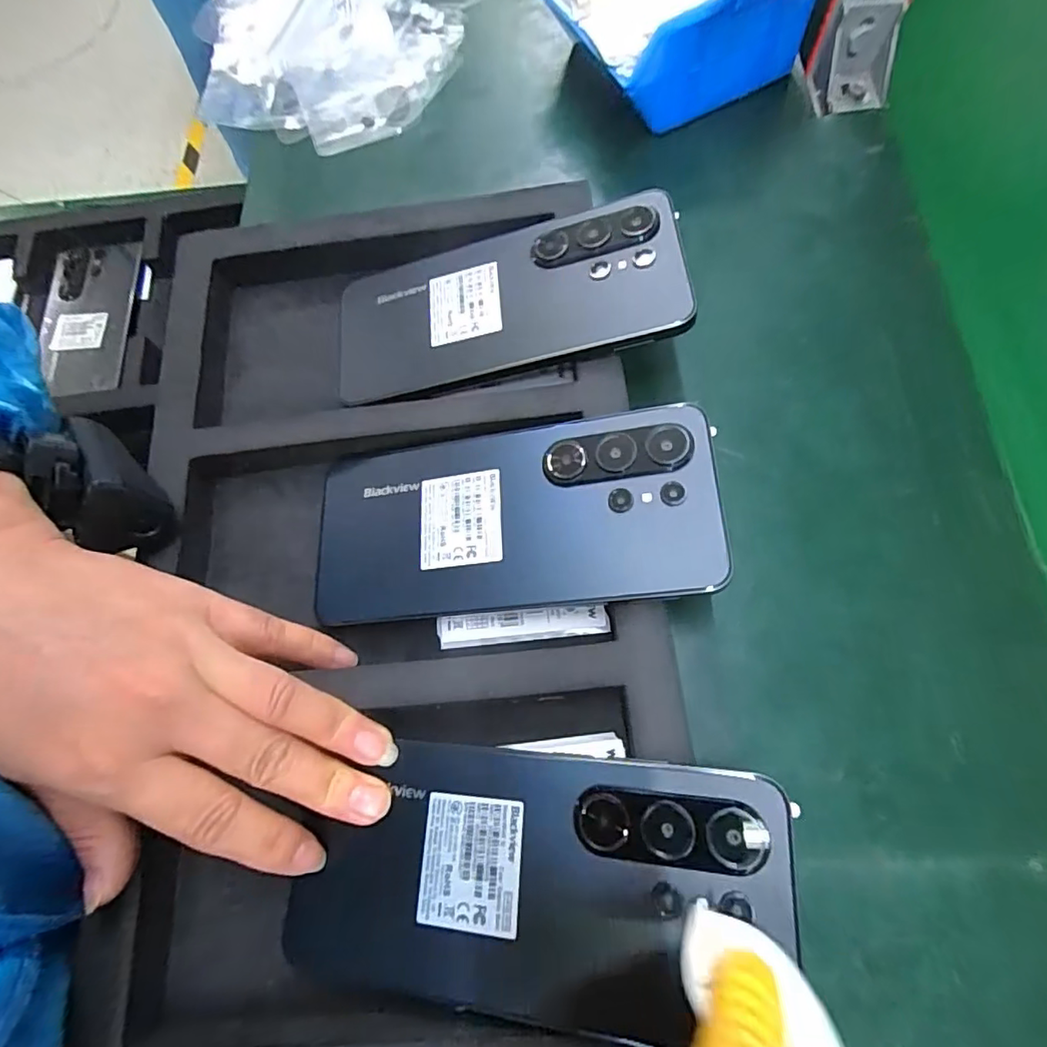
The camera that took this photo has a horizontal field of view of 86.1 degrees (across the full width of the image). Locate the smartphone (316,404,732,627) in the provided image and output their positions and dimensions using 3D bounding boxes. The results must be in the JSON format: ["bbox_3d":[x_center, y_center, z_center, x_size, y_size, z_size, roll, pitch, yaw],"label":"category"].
[{"bbox_3d":[-0.008,-0.003,0.229,0.166,0.006,0.076,-7,69,14],"label":"smartphone"}]

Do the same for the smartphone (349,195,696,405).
[{"bbox_3d":[-0.012,-0.102,0.265,0.168,0.011,0.079,-9,69,14],"label":"smartphone"}]

